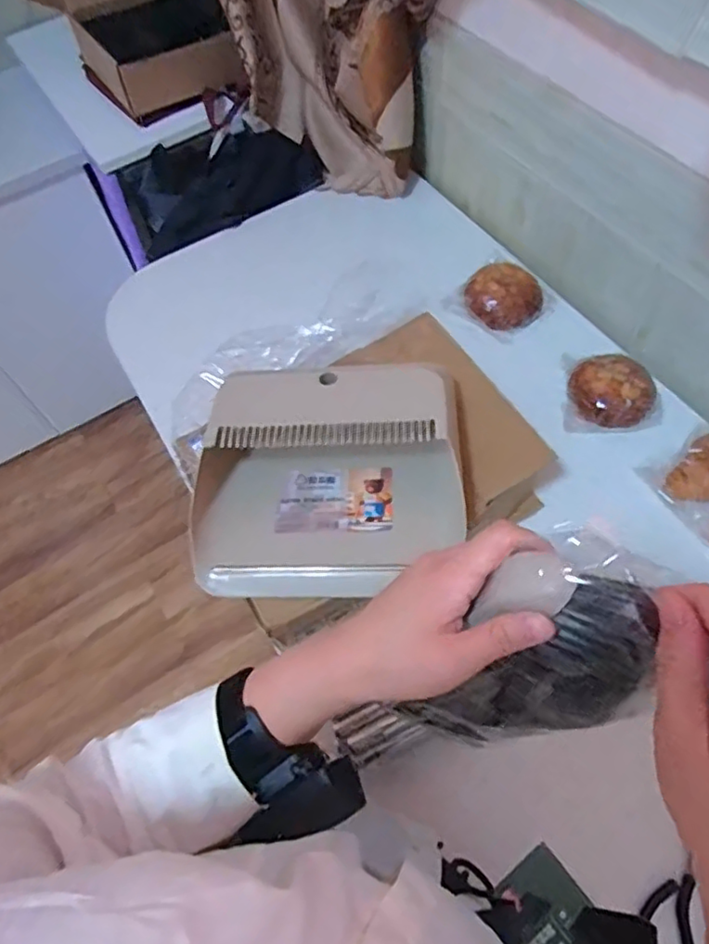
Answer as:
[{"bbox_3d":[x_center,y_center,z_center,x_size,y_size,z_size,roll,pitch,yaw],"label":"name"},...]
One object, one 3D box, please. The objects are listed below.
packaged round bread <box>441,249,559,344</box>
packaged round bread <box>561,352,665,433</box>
[{"bbox_3d":[0.217,-0.264,0.882,0.128,0.071,0.119,-2,60,3],"label":"packaged round bread"},{"bbox_3d":[0.329,-0.111,0.785,0.107,0.063,0.111,-2,60,3],"label":"packaged round bread"}]

